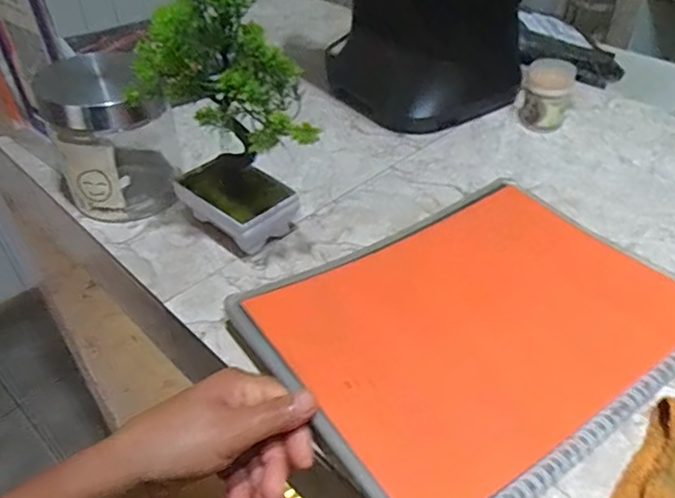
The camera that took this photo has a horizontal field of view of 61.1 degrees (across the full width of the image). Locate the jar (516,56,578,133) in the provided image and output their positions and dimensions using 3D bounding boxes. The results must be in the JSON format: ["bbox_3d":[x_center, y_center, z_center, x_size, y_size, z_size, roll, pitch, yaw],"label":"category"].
[{"bbox_3d":[0.233,-0.176,0.647,0.057,0.067,0.057,-1,41,1],"label":"jar"}]

